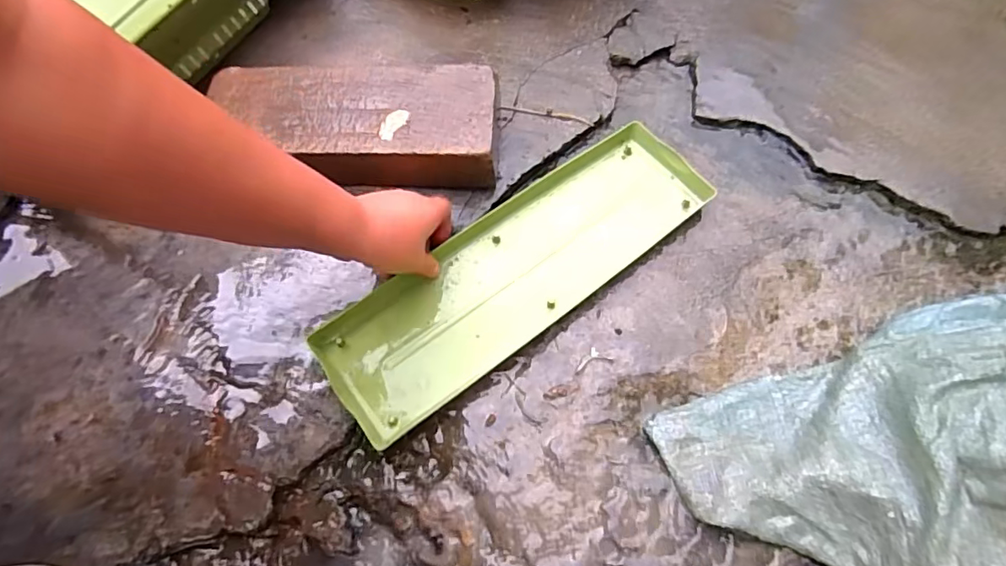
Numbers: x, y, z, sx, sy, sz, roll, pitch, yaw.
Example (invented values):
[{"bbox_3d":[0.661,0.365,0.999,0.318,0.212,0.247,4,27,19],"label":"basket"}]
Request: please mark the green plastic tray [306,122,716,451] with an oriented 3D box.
[{"bbox_3d":[0.018,-0.015,0.542,0.410,0.031,0.128,-36,70,-13],"label":"green plastic tray"}]

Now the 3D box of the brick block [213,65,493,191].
[{"bbox_3d":[-0.148,-0.159,0.566,0.276,0.070,0.127,1,63,-1],"label":"brick block"}]

